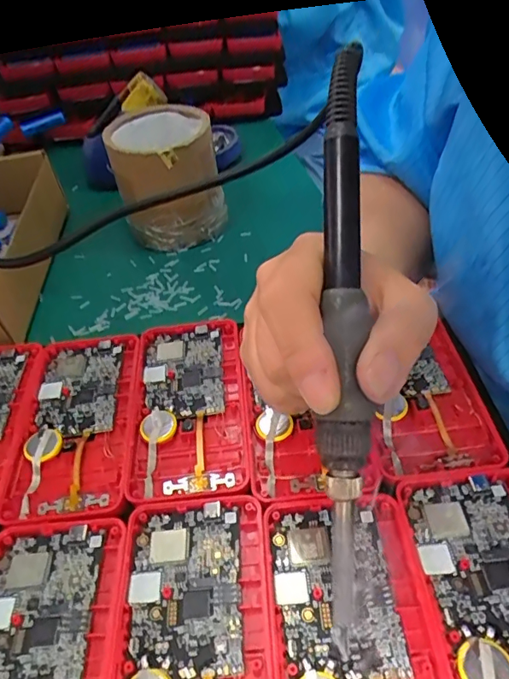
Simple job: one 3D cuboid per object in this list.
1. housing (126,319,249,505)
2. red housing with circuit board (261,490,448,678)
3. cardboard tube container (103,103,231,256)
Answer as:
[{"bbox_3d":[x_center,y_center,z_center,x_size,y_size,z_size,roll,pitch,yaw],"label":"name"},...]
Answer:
[{"bbox_3d":[-0.038,0.036,0.280,0.061,0.012,0.119,-7,47,-2],"label":"housing"},{"bbox_3d":[0.038,0.117,0.186,0.063,0.008,0.119,-4,47,0],"label":"red housing with circuit board"},{"bbox_3d":[-0.074,-0.135,0.412,0.080,0.086,0.090,-18,46,-10],"label":"cardboard tube container"}]

